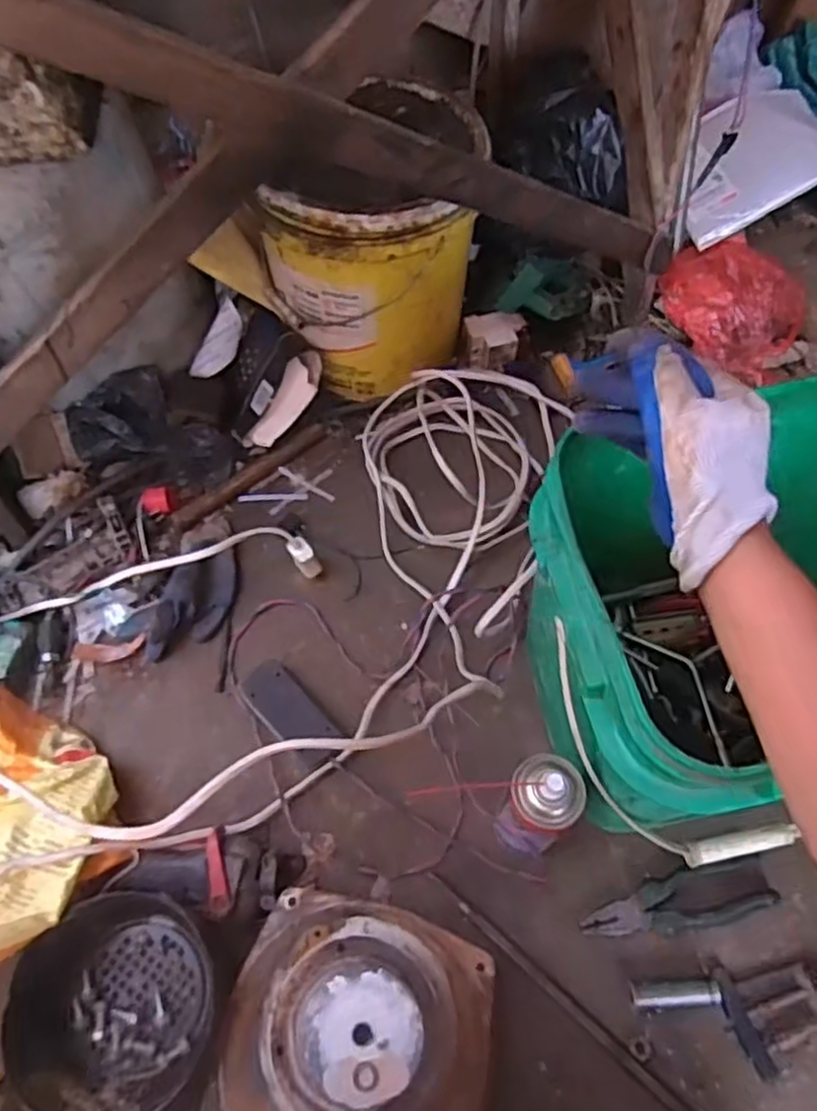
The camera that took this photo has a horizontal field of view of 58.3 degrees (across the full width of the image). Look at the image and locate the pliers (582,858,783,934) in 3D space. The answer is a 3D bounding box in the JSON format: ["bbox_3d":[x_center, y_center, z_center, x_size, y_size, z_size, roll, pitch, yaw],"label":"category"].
[{"bbox_3d":[0.264,0.339,0.717,0.185,0.024,0.051,-9,60,-6],"label":"pliers"}]

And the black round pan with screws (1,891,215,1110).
[{"bbox_3d":[-0.269,0.404,0.662,0.155,0.082,0.165,0,59,-1],"label":"black round pan with screws"}]

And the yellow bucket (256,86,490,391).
[{"bbox_3d":[-0.048,-0.395,0.944,0.257,0.287,0.263,0,59,-1],"label":"yellow bucket"}]

